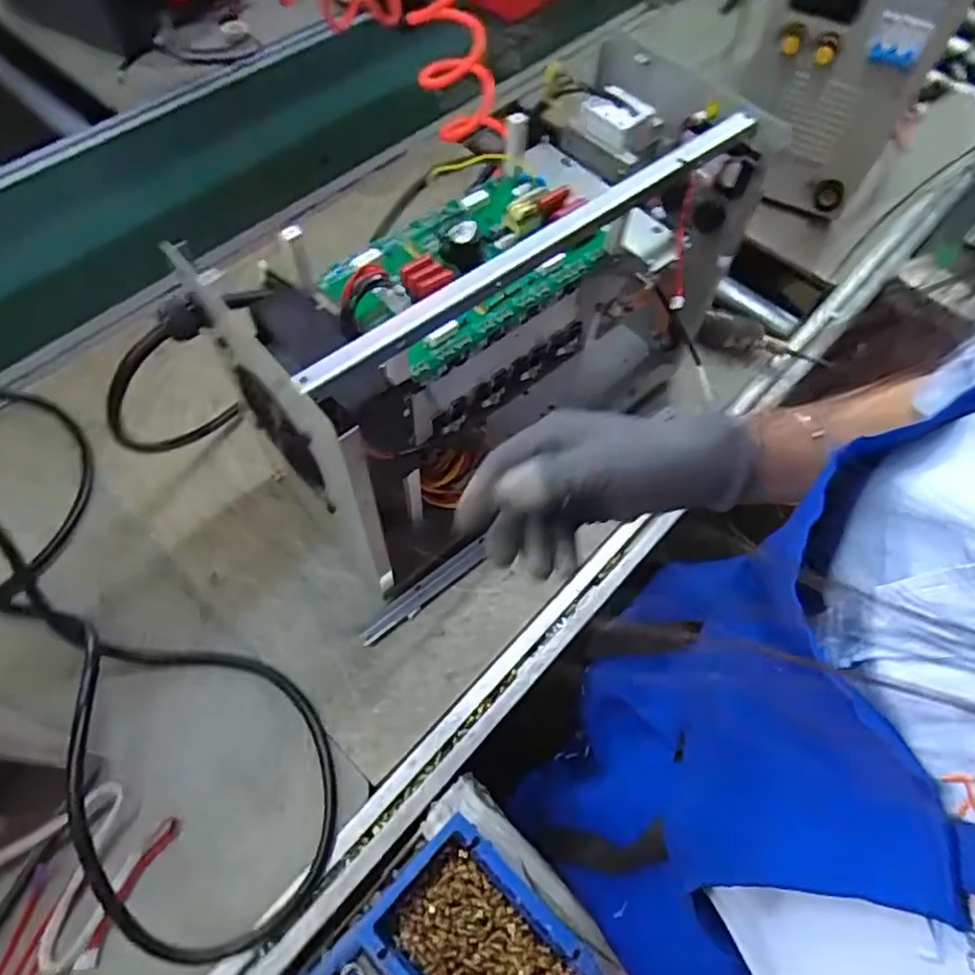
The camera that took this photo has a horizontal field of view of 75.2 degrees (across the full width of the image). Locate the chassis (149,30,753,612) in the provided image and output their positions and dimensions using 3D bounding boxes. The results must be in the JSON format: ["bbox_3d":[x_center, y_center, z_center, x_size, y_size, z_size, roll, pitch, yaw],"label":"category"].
[{"bbox_3d":[0.010,-0.143,0.607,0.449,0.315,0.201,-40,71,-21],"label":"chassis"}]

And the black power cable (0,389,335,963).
[{"bbox_3d":[-0.420,0.105,0.585,0.710,0.081,0.266,37,65,17],"label":"black power cable"}]

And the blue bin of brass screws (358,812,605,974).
[{"bbox_3d":[0.000,0.335,0.458,0.157,0.087,0.102,40,67,16],"label":"blue bin of brass screws"}]

